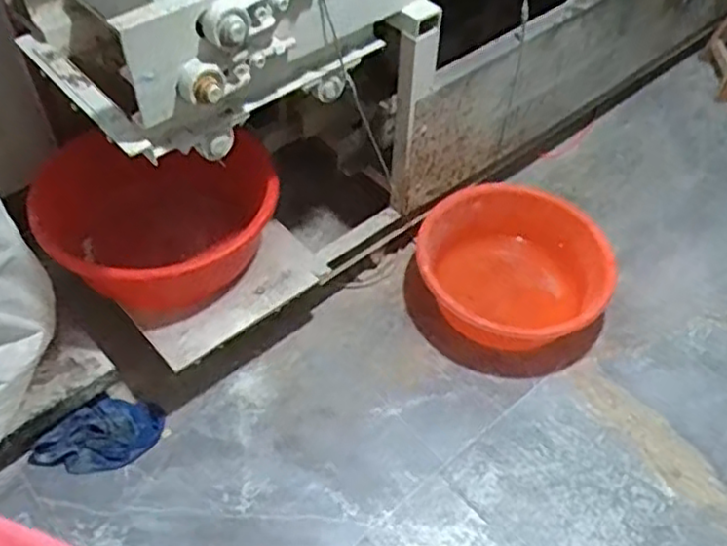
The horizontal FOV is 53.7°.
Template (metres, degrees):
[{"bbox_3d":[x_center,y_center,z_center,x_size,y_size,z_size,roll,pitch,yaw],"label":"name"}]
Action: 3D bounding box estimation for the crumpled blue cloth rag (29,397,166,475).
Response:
[{"bbox_3d":[-0.498,0.314,1.365,0.227,0.055,0.128,-31,61,-24],"label":"crumpled blue cloth rag"}]

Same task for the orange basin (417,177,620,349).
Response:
[{"bbox_3d":[0.324,-0.017,1.580,0.393,0.163,0.330,7,53,1],"label":"orange basin"}]

